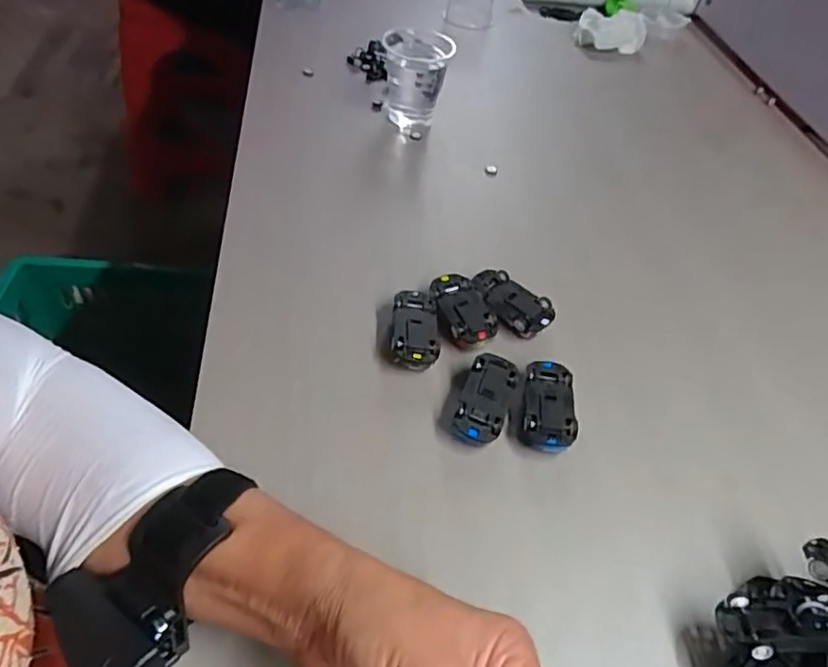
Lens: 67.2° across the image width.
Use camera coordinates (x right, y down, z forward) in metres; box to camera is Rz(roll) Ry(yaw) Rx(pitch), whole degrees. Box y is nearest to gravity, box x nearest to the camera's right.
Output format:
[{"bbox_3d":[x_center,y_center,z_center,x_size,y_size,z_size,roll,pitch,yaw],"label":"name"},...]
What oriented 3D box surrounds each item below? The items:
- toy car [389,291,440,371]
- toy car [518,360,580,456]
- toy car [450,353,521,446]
[{"bbox_3d":[0.000,-0.002,0.422,0.031,0.018,0.063,4,49,-1],"label":"toy car"},{"bbox_3d":[0.084,0.046,0.388,0.031,0.016,0.060,11,49,5],"label":"toy car"},{"bbox_3d":[0.045,0.041,0.387,0.030,0.018,0.060,19,50,12],"label":"toy car"}]

